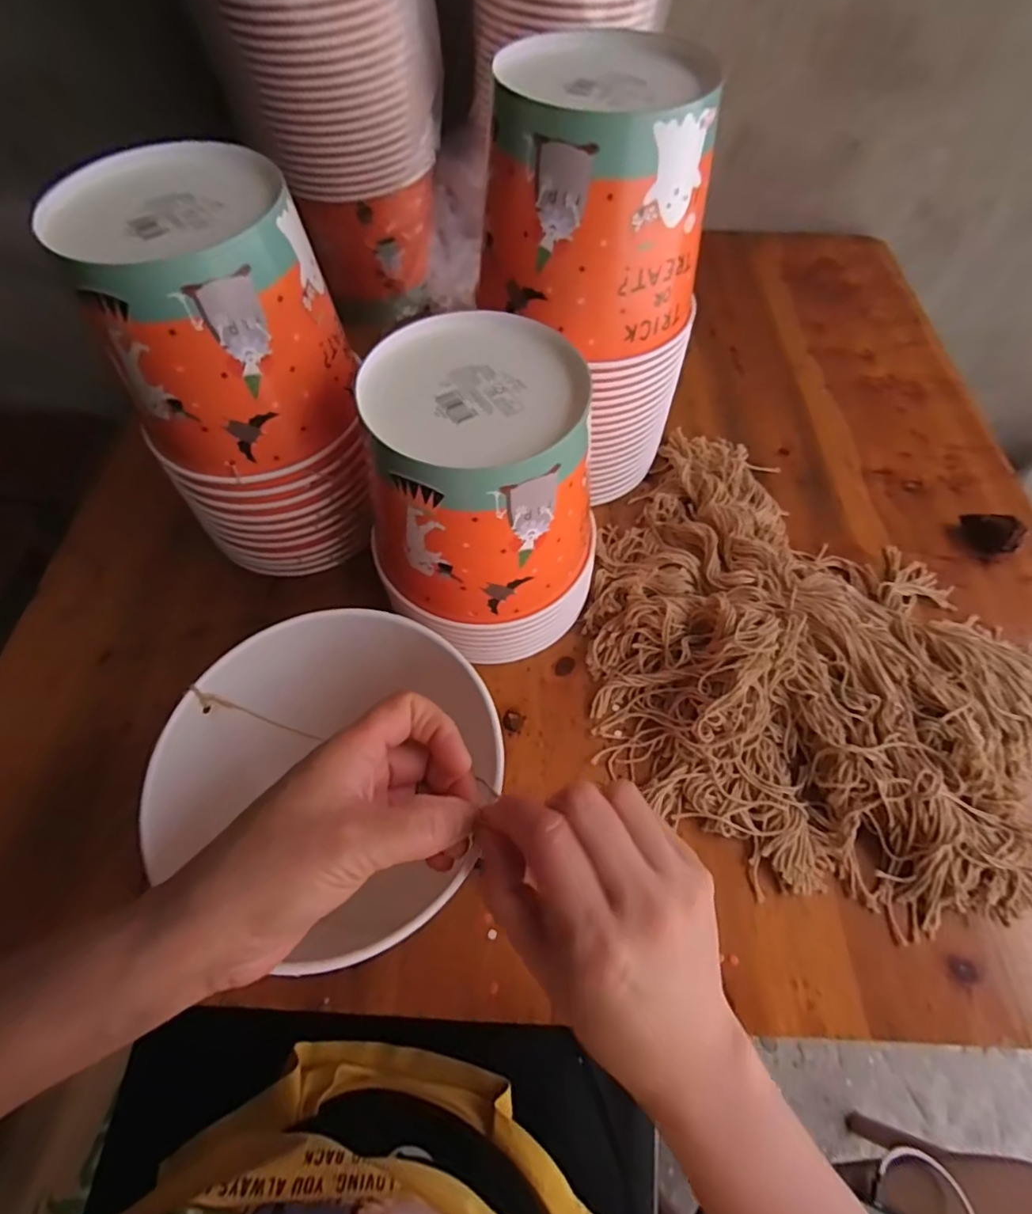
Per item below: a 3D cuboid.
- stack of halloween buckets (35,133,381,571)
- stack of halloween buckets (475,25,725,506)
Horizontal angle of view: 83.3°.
[{"bbox_3d":[-0.186,-0.150,0.407,0.139,0.232,0.129,-12,60,-6],"label":"stack of halloween buckets"},{"bbox_3d":[0.054,-0.224,0.435,0.137,0.269,0.130,-38,67,-21],"label":"stack of halloween buckets"}]

